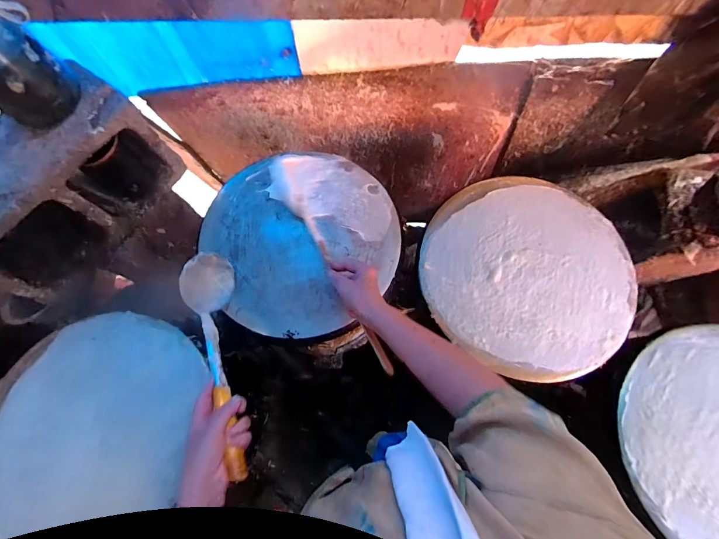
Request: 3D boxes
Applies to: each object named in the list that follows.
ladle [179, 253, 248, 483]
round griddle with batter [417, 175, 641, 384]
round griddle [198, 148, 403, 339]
[{"bbox_3d":[-0.217,0.127,0.514,0.061,0.084,0.340,-17,62,-4],"label":"ladle"},{"bbox_3d":[0.303,0.000,0.619,0.367,0.029,0.366,0,72,1],"label":"round griddle with batter"},{"bbox_3d":[-0.104,-0.072,0.643,0.347,0.037,0.362,0,72,1],"label":"round griddle"}]

